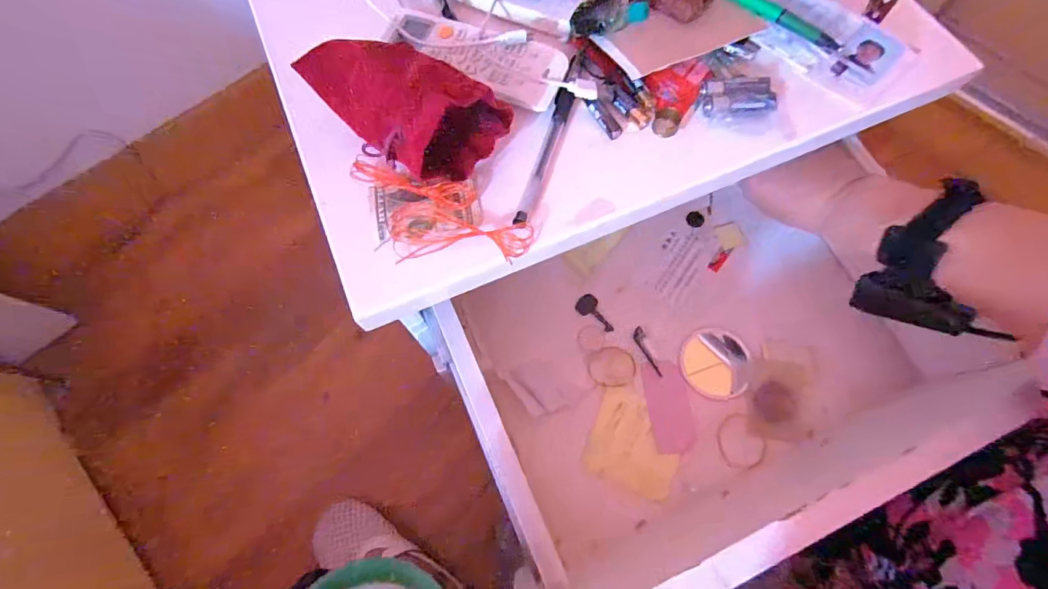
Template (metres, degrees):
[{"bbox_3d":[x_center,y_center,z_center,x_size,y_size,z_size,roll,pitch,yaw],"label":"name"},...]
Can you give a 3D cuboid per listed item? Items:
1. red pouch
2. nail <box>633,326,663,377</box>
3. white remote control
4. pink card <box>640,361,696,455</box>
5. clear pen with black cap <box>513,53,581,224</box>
[{"bbox_3d":[-0.074,-0.114,0.269,0.119,0.059,0.063,37,72,11],"label":"red pouch"},{"bbox_3d":[0.112,0.052,0.410,0.011,0.004,0.048,-15,70,-8],"label":"nail"},{"bbox_3d":[-0.035,-0.166,0.305,0.127,0.019,0.044,28,71,8],"label":"white remote control"},{"bbox_3d":[0.128,0.098,0.395,0.037,0.004,0.077,-5,69,-5],"label":"pink card"},{"bbox_3d":[0.019,-0.107,0.295,0.011,0.013,0.137,17,70,4],"label":"clear pen with black cap"}]

